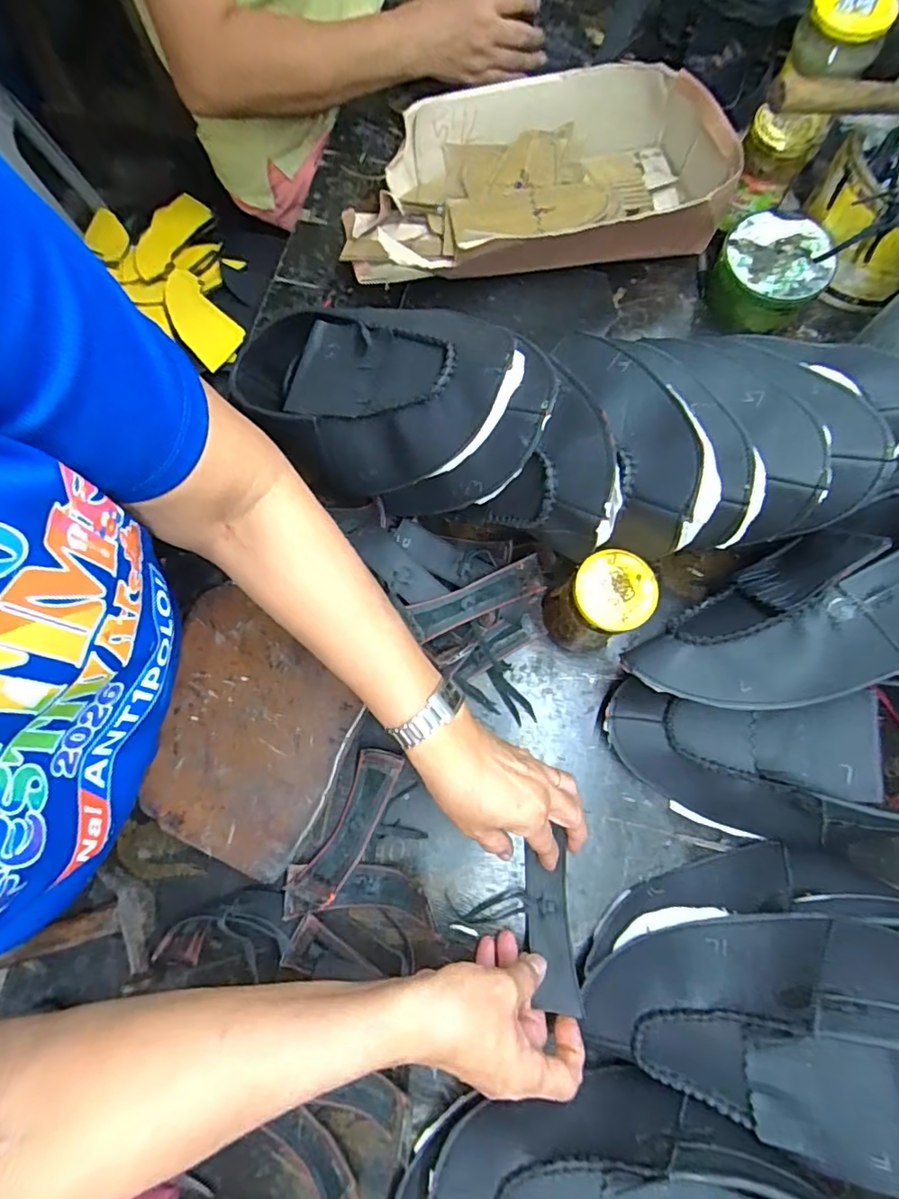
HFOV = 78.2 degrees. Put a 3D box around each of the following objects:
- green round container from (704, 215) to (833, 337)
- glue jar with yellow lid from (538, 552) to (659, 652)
[{"bbox_3d":[0.304,-0.309,0.527,0.092,0.061,0.084,0,74,-1],"label":"green round container"},{"bbox_3d":[0.116,0.007,0.440,0.059,0.104,0.056,0,74,-1],"label":"glue jar with yellow lid"}]

